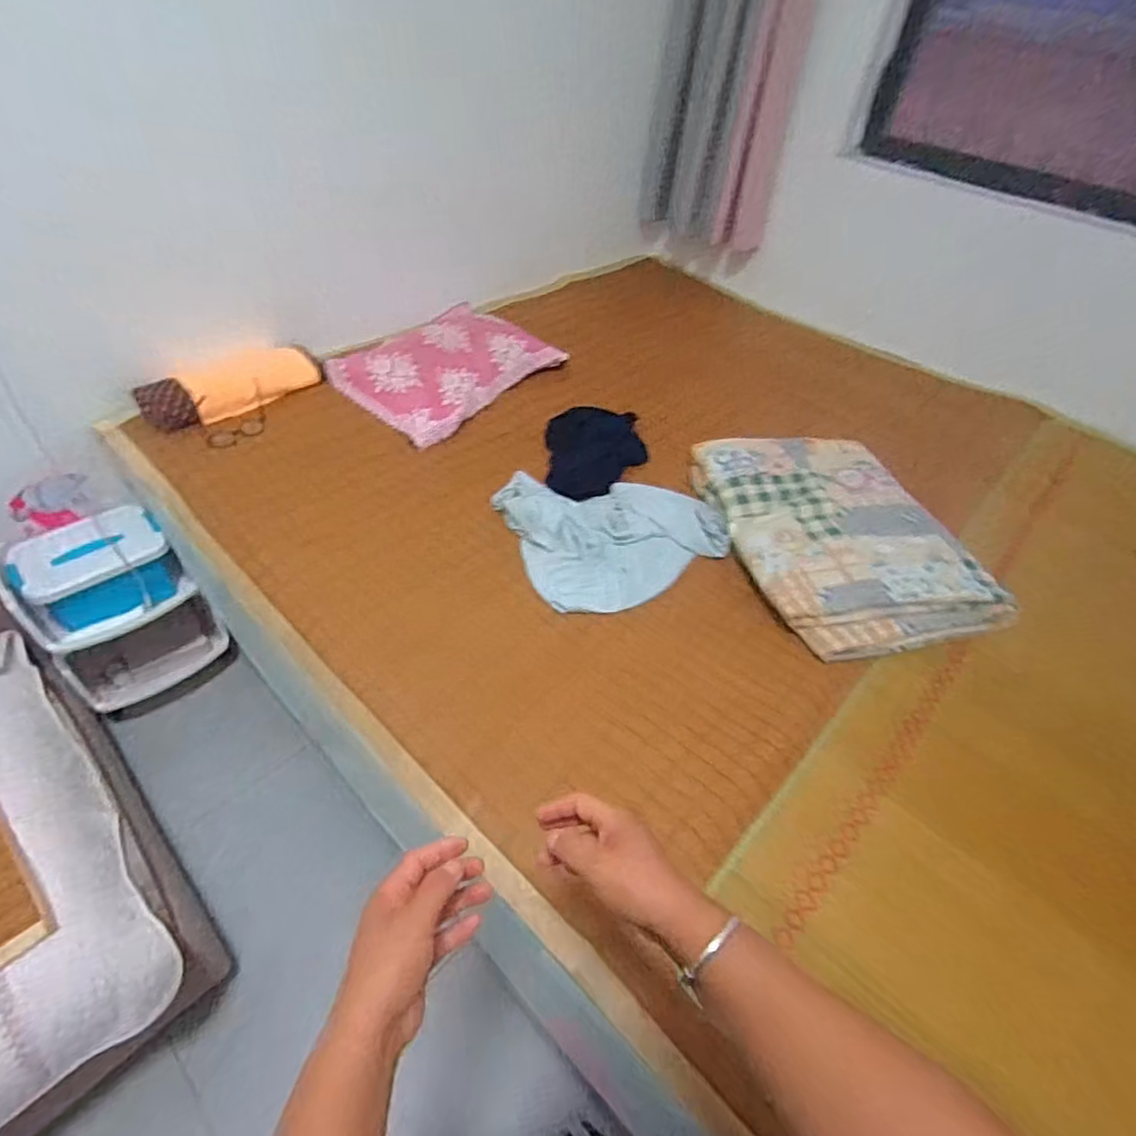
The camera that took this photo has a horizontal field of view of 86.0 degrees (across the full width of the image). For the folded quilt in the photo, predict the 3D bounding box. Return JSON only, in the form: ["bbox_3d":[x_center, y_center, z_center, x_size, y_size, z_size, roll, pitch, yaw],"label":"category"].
[{"bbox_3d":[0.539,-0.074,1.224,0.433,0.082,0.560,-4,45,-11],"label":"folded quilt"}]

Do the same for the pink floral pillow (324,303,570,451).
[{"bbox_3d":[-0.282,-0.538,1.557,0.319,0.127,0.555,32,50,24],"label":"pink floral pillow"}]

